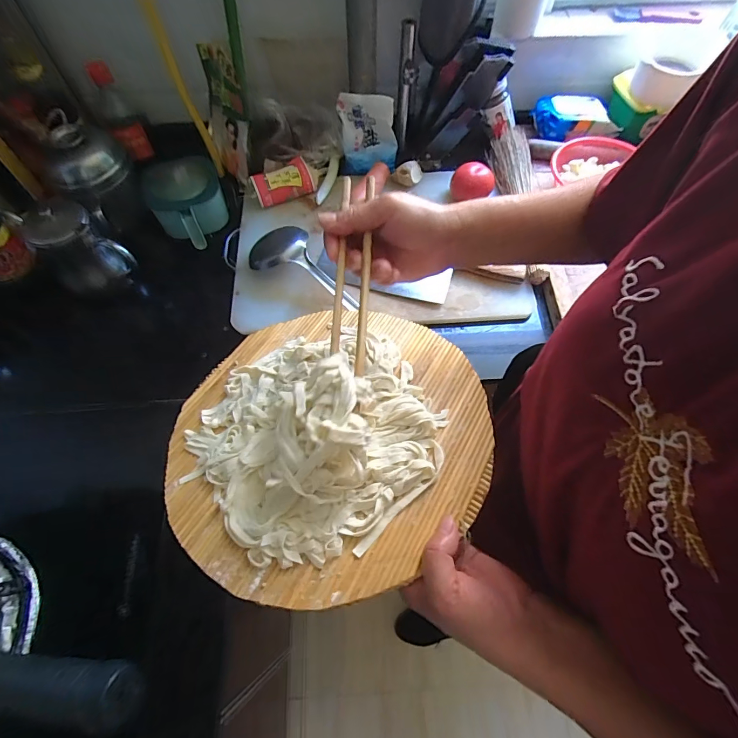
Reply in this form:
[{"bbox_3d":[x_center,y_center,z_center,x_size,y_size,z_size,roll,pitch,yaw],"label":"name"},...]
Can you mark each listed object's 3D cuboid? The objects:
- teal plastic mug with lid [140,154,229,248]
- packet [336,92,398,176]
[{"bbox_3d":[-0.319,-0.301,0.717,0.128,0.076,0.146,-29,67,-14],"label":"teal plastic mug with lid"},{"bbox_3d":[-0.006,-0.426,0.736,0.104,0.128,0.047,10,60,13],"label":"packet"}]

